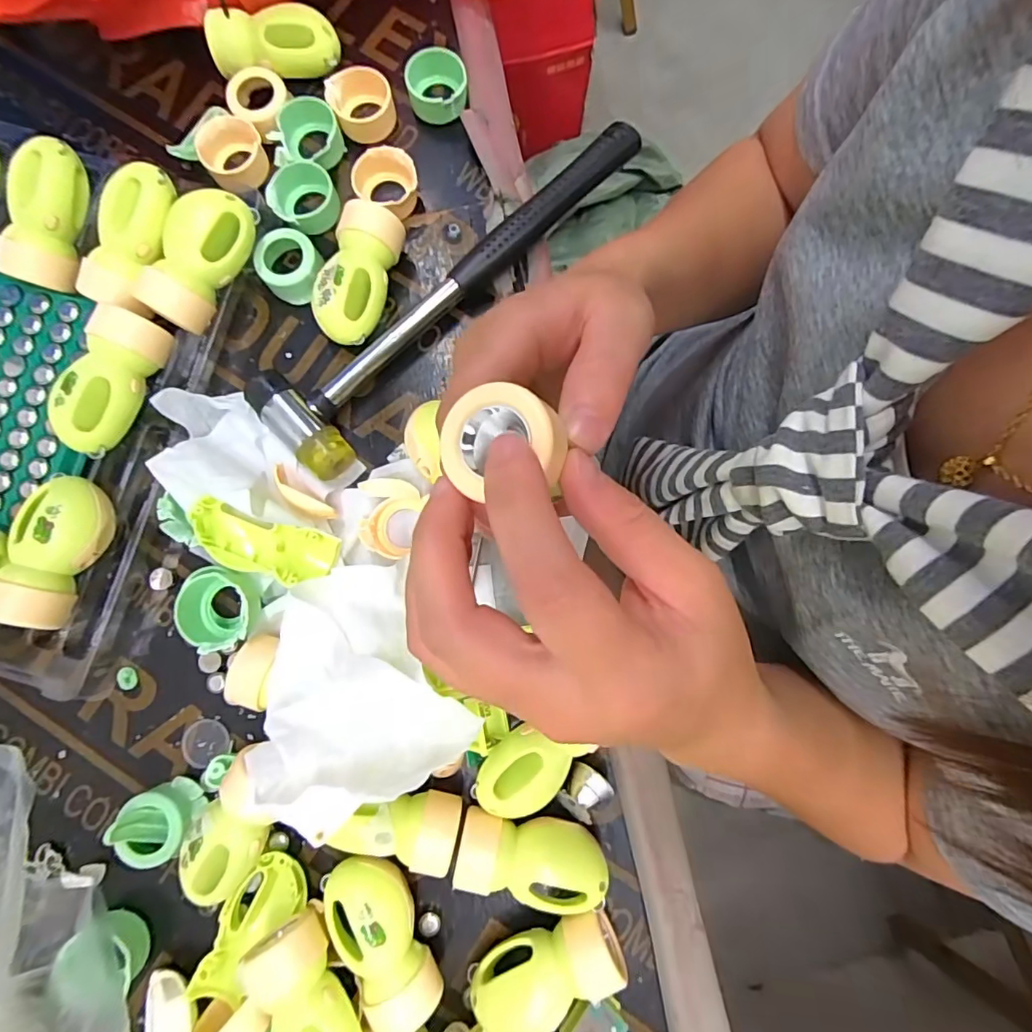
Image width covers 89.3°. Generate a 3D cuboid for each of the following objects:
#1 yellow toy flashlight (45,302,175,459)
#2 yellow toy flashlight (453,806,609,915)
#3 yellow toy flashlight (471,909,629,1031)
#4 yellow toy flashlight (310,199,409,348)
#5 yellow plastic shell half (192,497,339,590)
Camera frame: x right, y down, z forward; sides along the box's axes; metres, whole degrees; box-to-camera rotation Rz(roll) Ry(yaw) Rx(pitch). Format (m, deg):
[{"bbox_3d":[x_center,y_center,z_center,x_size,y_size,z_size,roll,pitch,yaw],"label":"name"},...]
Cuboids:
[{"bbox_3d":[-0.194,-0.063,0.250,0.027,0.029,0.067,23,83,2],"label":"yellow toy flashlight"},{"bbox_3d":[0.008,0.157,0.242,0.067,0.033,0.033,11,83,1],"label":"yellow toy flashlight"},{"bbox_3d":[0.013,0.205,0.237,0.068,0.028,0.028,-27,84,-4],"label":"yellow toy flashlight"},{"bbox_3d":[-0.082,-0.124,0.276,0.032,0.030,0.069,16,83,2],"label":"yellow toy flashlight"},{"bbox_3d":[-0.120,0.014,0.249,0.065,0.018,0.028,18,80,-14],"label":"yellow plastic shell half"}]

